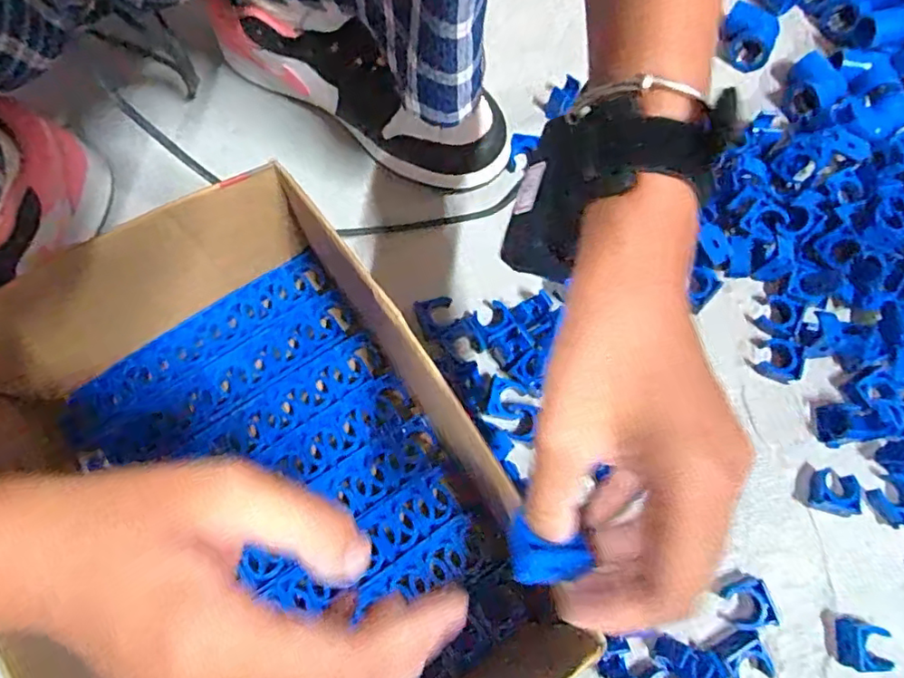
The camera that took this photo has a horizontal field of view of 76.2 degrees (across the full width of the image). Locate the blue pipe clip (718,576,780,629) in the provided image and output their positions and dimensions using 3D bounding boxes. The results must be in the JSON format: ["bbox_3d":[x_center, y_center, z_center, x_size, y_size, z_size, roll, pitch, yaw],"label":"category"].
[{"bbox_3d":[0.183,0.166,0.362,0.028,0.017,0.029,-13,74,-5],"label":"blue pipe clip"}]

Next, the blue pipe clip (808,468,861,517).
[{"bbox_3d":[0.252,0.100,0.377,0.028,0.015,0.028,16,73,3],"label":"blue pipe clip"}]

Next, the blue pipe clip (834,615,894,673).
[{"bbox_3d":[0.254,0.189,0.357,0.027,0.013,0.027,10,73,1],"label":"blue pipe clip"}]

